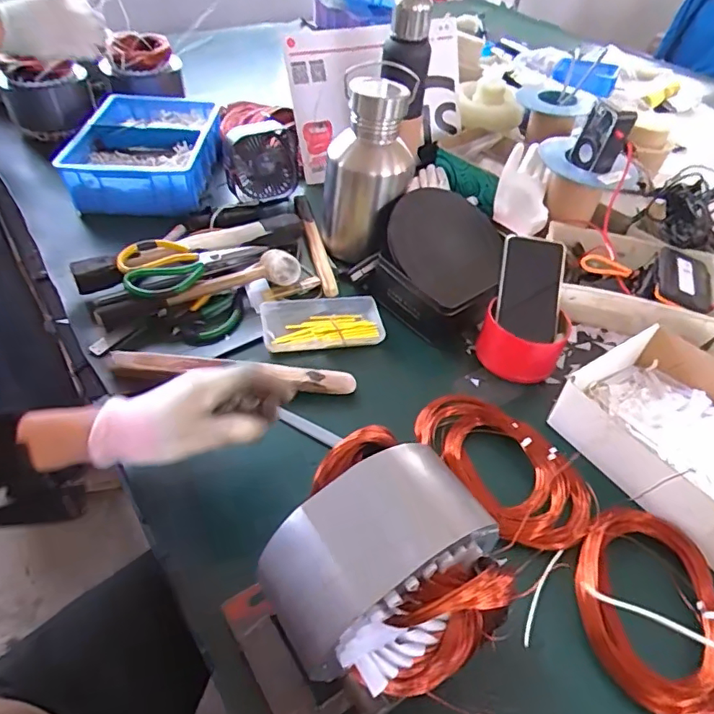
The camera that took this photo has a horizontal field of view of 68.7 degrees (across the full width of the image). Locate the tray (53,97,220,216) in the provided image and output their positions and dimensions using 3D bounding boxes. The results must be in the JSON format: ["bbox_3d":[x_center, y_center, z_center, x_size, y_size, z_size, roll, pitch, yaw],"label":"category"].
[{"bbox_3d":[-0.359,-0.356,0.910,0.209,0.081,0.295,2,47,-3],"label":"tray"}]

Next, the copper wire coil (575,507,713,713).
[{"bbox_3d":[0.261,0.213,0.456,0.121,0.026,0.165,5,47,0],"label":"copper wire coil"}]

